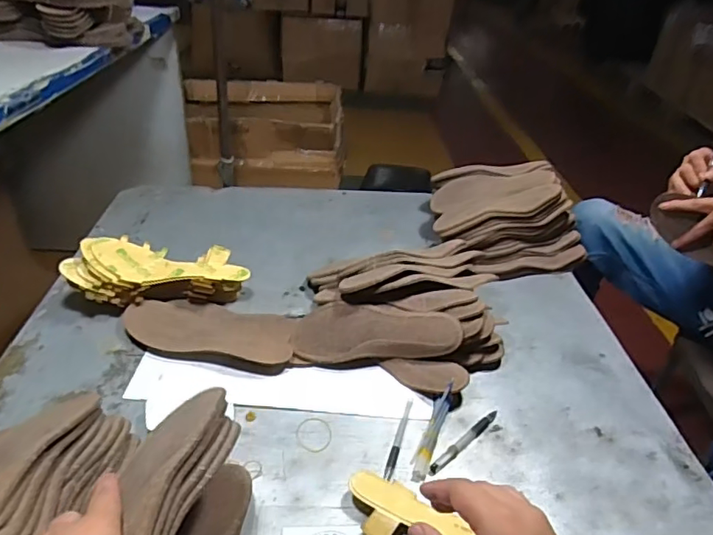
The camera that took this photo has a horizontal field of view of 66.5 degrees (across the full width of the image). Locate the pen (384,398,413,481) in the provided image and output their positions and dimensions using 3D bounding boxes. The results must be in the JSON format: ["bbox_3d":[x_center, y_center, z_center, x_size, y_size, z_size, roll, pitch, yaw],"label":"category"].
[{"bbox_3d":[0.050,0.207,0.652,0.010,0.007,0.134,13,34,12],"label":"pen"}]

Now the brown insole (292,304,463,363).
[{"bbox_3d":[0.025,0.087,0.748,0.225,0.016,0.077,-4,71,5],"label":"brown insole"}]

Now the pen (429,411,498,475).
[{"bbox_3d":[0.135,0.212,0.667,0.137,0.010,0.012,-26,44,-38],"label":"pen"}]

